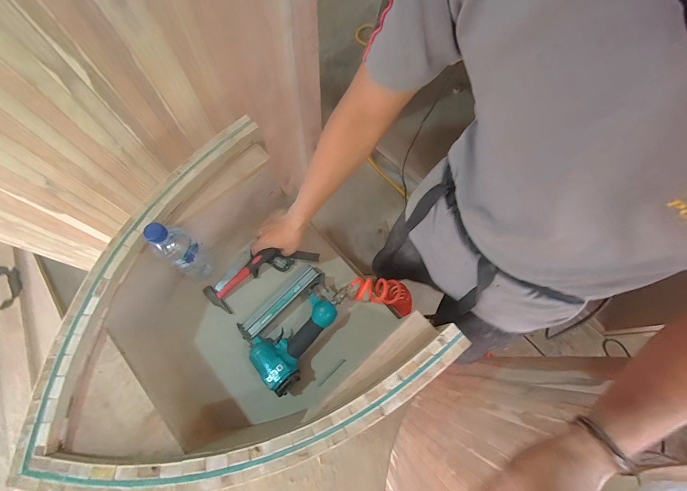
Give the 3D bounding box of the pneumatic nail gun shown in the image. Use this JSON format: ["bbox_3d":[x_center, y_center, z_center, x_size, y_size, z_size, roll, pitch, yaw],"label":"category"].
[{"bbox_3d":[-0.097,0.166,0.633,0.211,0.055,0.166,-38,77,-14],"label":"pneumatic nail gun"}]

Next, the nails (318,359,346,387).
[{"bbox_3d":[-0.025,0.268,0.643,0.075,0.004,0.007,-41,77,-15],"label":"nails"}]

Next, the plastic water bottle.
[{"bbox_3d":[-0.311,0.014,0.598,0.062,0.213,0.062,1,71,-2],"label":"plastic water bottle"}]

